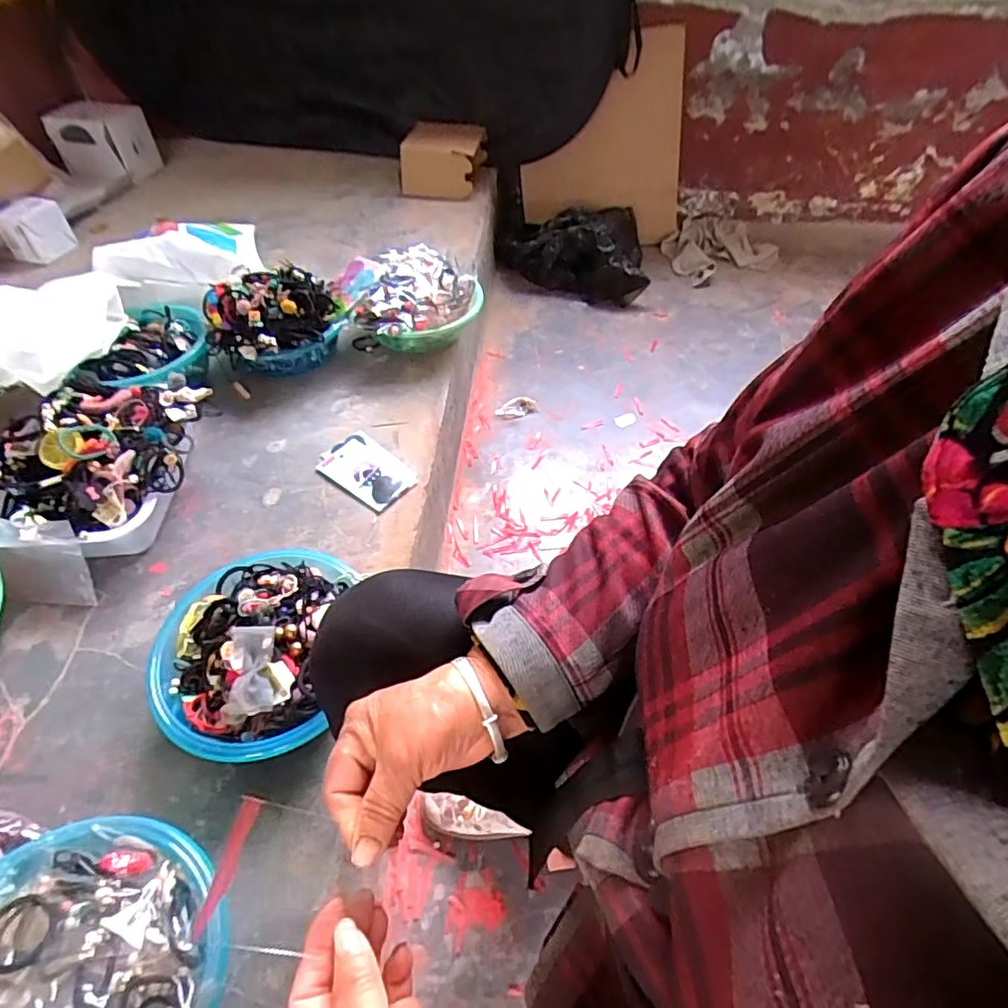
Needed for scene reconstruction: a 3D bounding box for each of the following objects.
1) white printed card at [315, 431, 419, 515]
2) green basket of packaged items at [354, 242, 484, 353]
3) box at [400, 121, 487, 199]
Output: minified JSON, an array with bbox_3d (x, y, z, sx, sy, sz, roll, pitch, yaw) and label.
[{"bbox_3d":[-0.202,-0.053,0.857,0.156,0.015,0.097,33,57,25],"label":"white printed card"},{"bbox_3d":[-0.152,-0.356,1.051,0.222,0.129,0.201,-4,50,-3],"label":"green basket of packaged items"},{"bbox_3d":[-0.159,-0.922,1.554,0.204,0.116,0.213,6,49,3],"label":"box"}]

